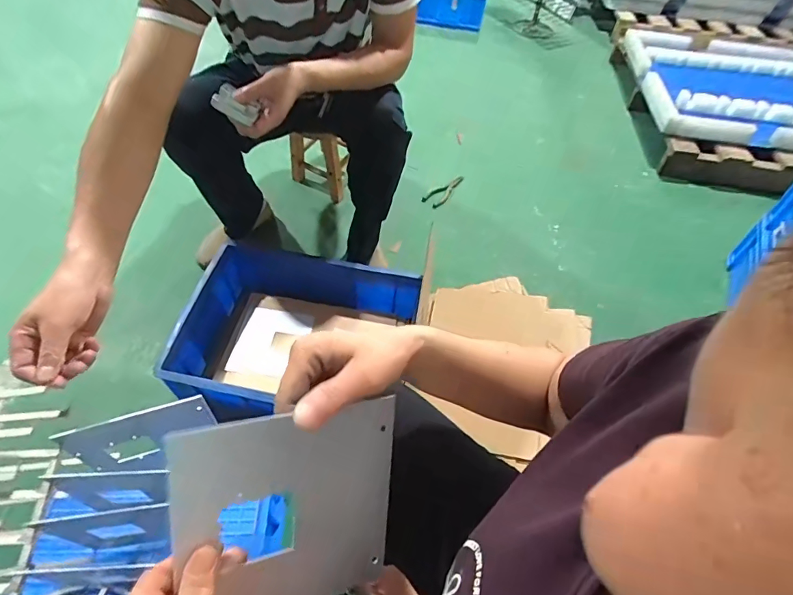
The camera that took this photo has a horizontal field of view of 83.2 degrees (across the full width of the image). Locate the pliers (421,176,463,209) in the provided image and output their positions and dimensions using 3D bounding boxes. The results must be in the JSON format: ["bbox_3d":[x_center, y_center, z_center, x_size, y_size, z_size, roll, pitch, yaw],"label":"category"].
[{"bbox_3d":[0.163,-0.378,1.560,0.068,0.027,0.215,27,53,16],"label":"pliers"}]

